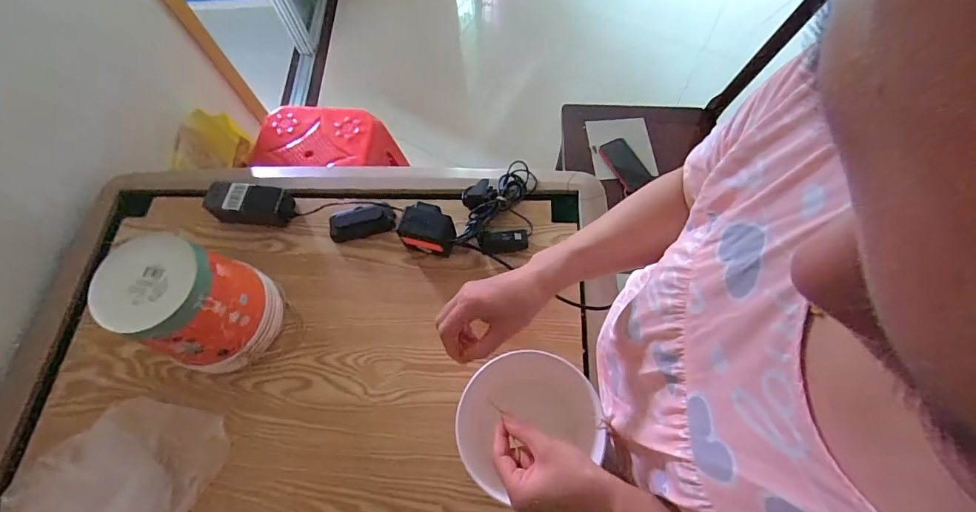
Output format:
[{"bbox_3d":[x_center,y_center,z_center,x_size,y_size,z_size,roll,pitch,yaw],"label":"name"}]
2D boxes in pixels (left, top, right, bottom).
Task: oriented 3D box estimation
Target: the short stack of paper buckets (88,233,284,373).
[{"bbox_3d":[-0.388,0.064,0.592,0.142,0.177,0.155,27,69,14],"label":"short stack of paper buckets"}]

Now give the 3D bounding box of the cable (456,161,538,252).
[{"bbox_3d":[0.018,-0.092,0.723,0.116,0.047,0.187,7,66,6],"label":"cable"}]

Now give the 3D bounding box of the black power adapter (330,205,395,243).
[{"bbox_3d":[-0.211,-0.056,0.730,0.109,0.032,0.047,-9,65,-2],"label":"black power adapter"}]

